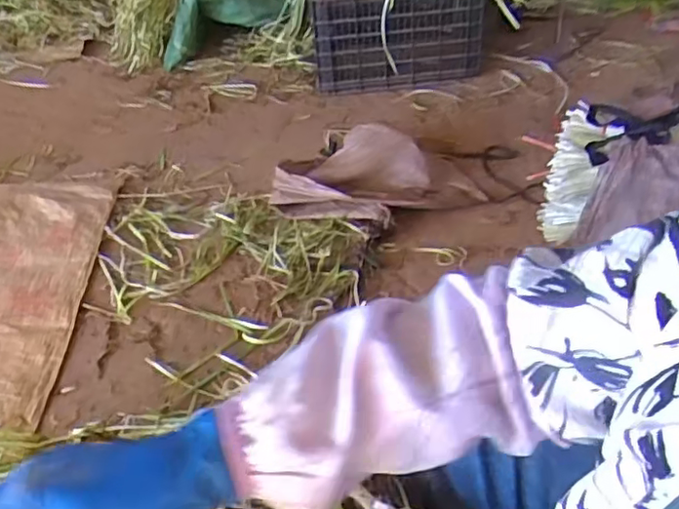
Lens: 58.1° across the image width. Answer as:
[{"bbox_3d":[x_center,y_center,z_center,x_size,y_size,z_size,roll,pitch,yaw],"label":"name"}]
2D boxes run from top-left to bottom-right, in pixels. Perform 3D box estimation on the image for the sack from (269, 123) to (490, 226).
[{"bbox_3d":[0.083,-0.184,1.381,0.450,0.092,0.279,1,42,8],"label":"sack"}]

